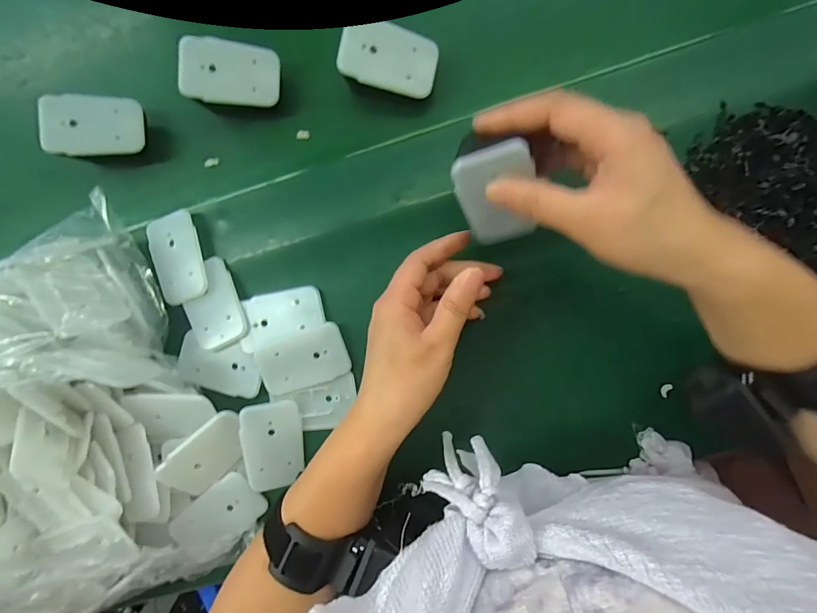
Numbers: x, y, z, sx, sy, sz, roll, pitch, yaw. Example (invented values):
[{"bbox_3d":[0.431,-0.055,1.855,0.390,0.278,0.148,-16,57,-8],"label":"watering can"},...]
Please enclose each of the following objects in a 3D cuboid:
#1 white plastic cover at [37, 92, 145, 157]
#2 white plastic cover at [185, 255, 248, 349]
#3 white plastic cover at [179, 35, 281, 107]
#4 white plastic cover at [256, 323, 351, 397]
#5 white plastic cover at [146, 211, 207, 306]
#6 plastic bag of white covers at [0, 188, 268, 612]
[{"bbox_3d":[-0.237,-0.137,0.305,0.065,0.007,0.044,-6,90,-20],"label":"white plastic cover"},{"bbox_3d":[-0.152,-0.001,0.316,0.041,0.007,0.066,-23,88,4],"label":"white plastic cover"},{"bbox_3d":[-0.128,-0.169,0.293,0.066,0.006,0.043,2,94,-18],"label":"white plastic cover"},{"bbox_3d":[-0.082,0.042,0.312,0.068,0.008,0.042,-21,88,4],"label":"white plastic cover"},{"bbox_3d":[-0.178,-0.037,0.316,0.039,0.012,0.066,-11,89,4],"label":"white plastic cover"},{"bbox_3d":[-0.283,0.116,0.280,0.283,0.120,0.268,-28,88,3],"label":"plastic bag of white covers"}]

